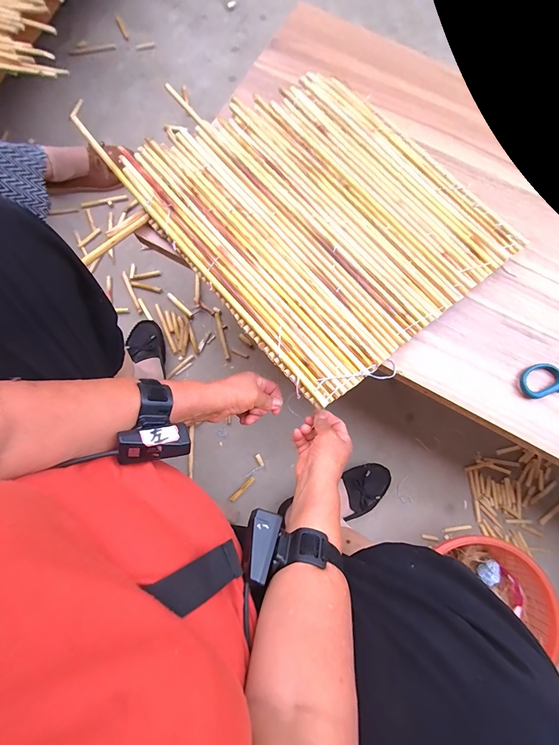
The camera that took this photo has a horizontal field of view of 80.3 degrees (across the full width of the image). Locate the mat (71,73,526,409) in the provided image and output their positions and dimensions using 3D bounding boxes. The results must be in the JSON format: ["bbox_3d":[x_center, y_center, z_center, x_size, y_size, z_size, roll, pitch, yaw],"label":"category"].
[{"bbox_3d":[0.043,-0.229,0.464,0.350,0.018,0.452,-39,82,-5],"label":"mat"}]

